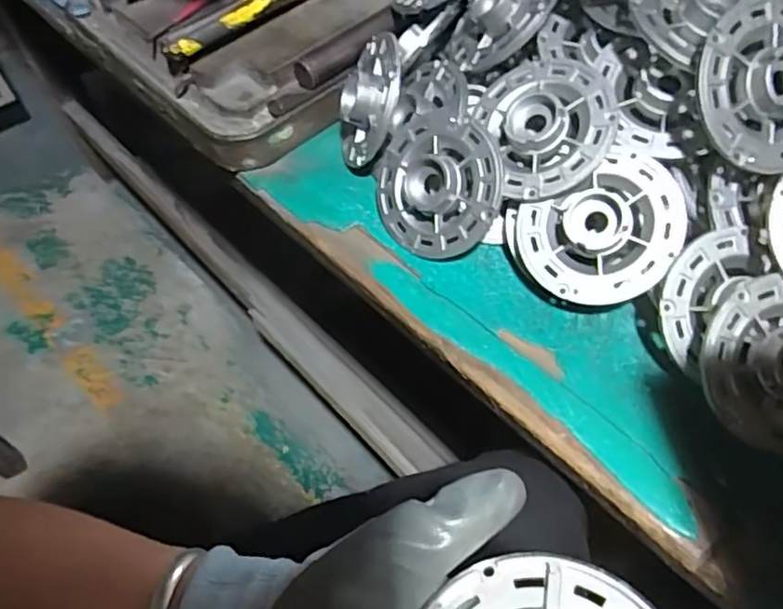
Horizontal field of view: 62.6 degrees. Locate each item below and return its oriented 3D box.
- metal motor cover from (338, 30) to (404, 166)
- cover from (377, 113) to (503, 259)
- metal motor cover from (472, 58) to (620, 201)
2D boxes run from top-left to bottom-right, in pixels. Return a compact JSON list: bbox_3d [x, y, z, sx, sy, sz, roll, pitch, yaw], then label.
[{"bbox_3d":[-0.023,-0.175,0.544,0.028,0.100,0.101,8,58,-29],"label":"metal motor cover"},{"bbox_3d":[0.033,-0.090,0.490,0.103,0.025,0.103,44,113,25],"label":"cover"},{"bbox_3d":[0.118,-0.129,0.473,0.090,0.033,0.099,-22,66,20],"label":"metal motor cover"}]

